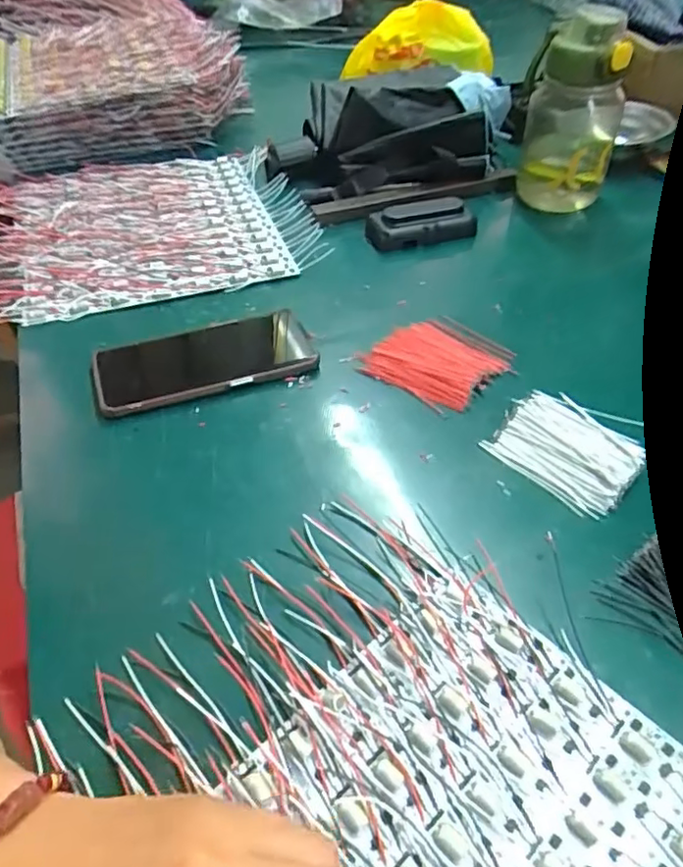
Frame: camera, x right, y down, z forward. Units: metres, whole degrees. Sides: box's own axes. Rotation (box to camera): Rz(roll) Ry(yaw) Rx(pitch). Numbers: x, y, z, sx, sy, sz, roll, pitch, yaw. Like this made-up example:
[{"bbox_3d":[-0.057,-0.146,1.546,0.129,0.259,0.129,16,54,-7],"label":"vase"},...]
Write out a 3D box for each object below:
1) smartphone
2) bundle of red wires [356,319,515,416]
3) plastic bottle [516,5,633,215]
[{"bbox_3d":[-0.106,-0.058,0.475,0.163,0.009,0.083,-16,49,-10],"label":"smartphone"},{"bbox_3d":[0.074,-0.059,0.471,0.092,0.014,0.084,31,57,27],"label":"bundle of red wires"},{"bbox_3d":[0.229,-0.313,0.598,0.087,0.178,0.084,15,51,16],"label":"plastic bottle"}]

